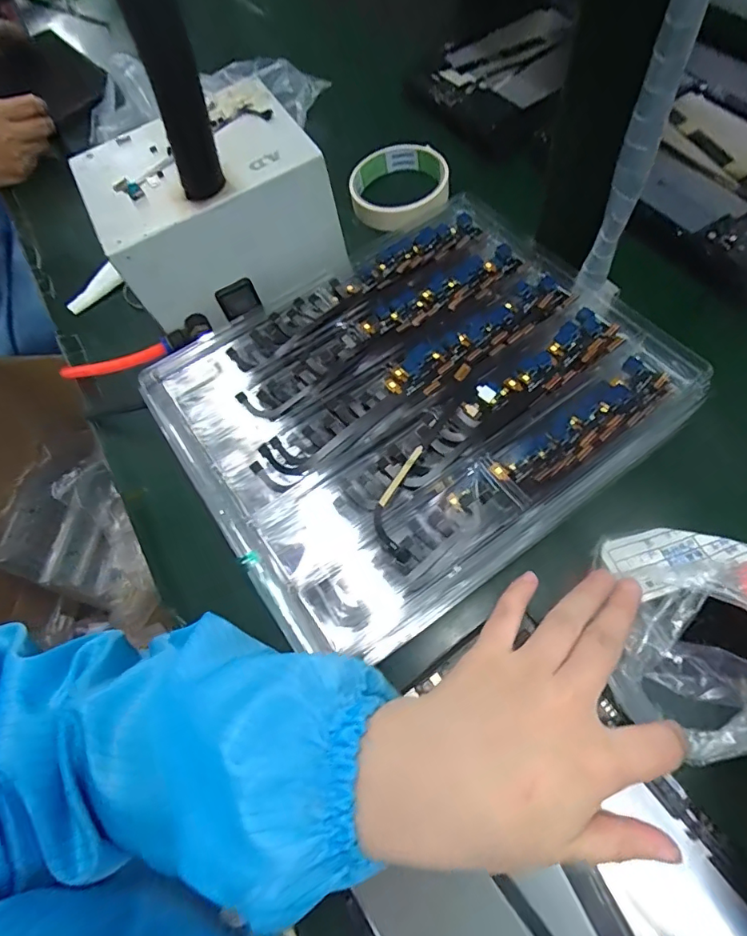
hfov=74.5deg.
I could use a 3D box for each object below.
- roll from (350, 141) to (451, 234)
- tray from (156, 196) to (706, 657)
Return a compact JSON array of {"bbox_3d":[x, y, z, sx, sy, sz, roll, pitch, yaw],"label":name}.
[{"bbox_3d":[0.021,-0.251,0.436,0.084,0.025,0.092,-3,65,5],"label":"roll"},{"bbox_3d":[0.026,-0.042,0.312,0.277,0.048,0.226,-33,68,-10],"label":"tray"}]

